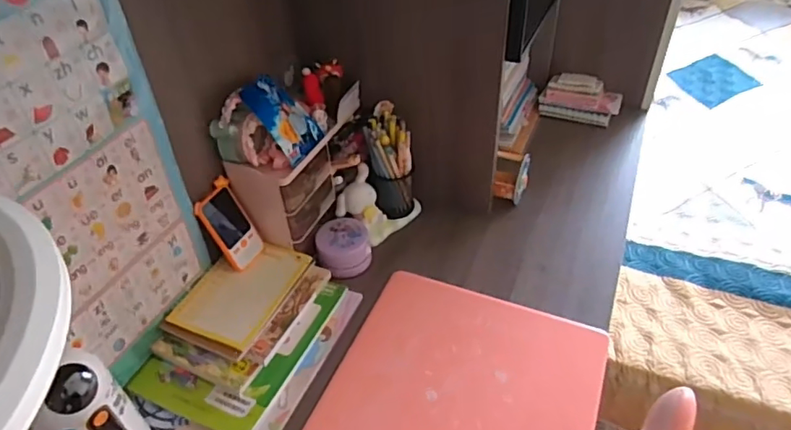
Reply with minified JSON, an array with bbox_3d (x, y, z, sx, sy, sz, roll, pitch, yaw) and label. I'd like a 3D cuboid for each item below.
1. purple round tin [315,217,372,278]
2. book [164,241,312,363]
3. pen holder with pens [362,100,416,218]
[{"bbox_3d":[-0.079,0.048,0.839,0.080,0.047,0.081,-2,42,2],"label":"purple round tin"},{"bbox_3d":[-0.214,0.107,0.766,0.124,0.011,0.180,20,48,15],"label":"book"},{"bbox_3d":[-0.008,-0.083,0.880,0.074,0.172,0.067,-6,42,-3],"label":"pen holder with pens"}]

